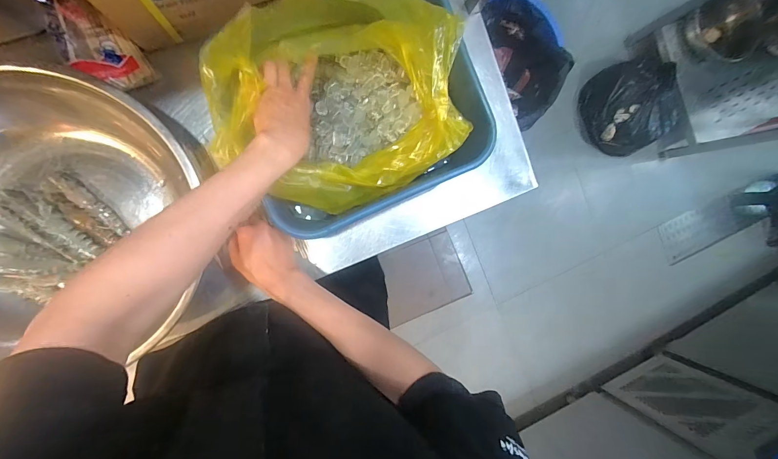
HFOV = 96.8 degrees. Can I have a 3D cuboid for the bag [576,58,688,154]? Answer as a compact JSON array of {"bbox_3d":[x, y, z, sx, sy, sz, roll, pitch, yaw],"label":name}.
[{"bbox_3d":[1.074,-0.539,1.527,0.396,0.244,0.390,-23,96,-8],"label":"bag"}]

